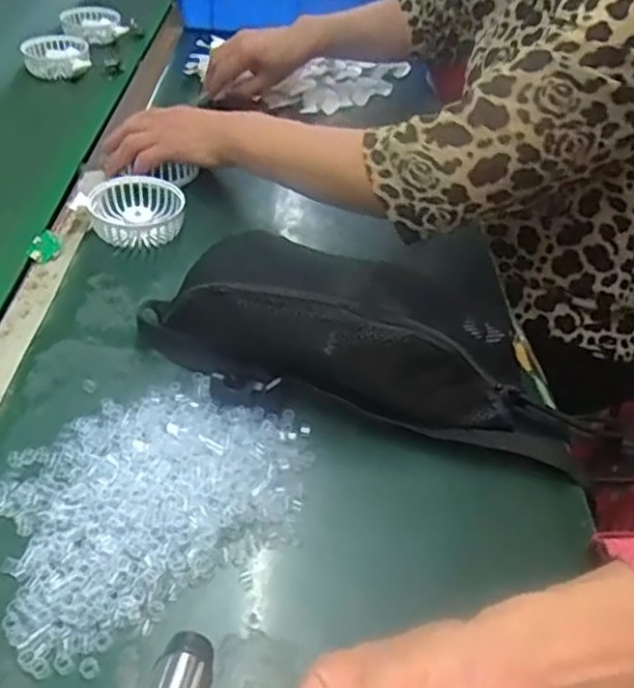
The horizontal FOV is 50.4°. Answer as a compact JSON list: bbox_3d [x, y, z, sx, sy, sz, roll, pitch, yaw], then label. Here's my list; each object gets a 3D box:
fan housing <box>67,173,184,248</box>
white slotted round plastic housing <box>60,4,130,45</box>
[{"bbox_3d":[-0.177,-0.127,0.656,0.091,0.033,0.083,3,43,-2],"label":"fan housing"},{"bbox_3d":[-0.341,-0.493,1.041,0.099,0.040,0.061,-3,43,-8],"label":"white slotted round plastic housing"}]

